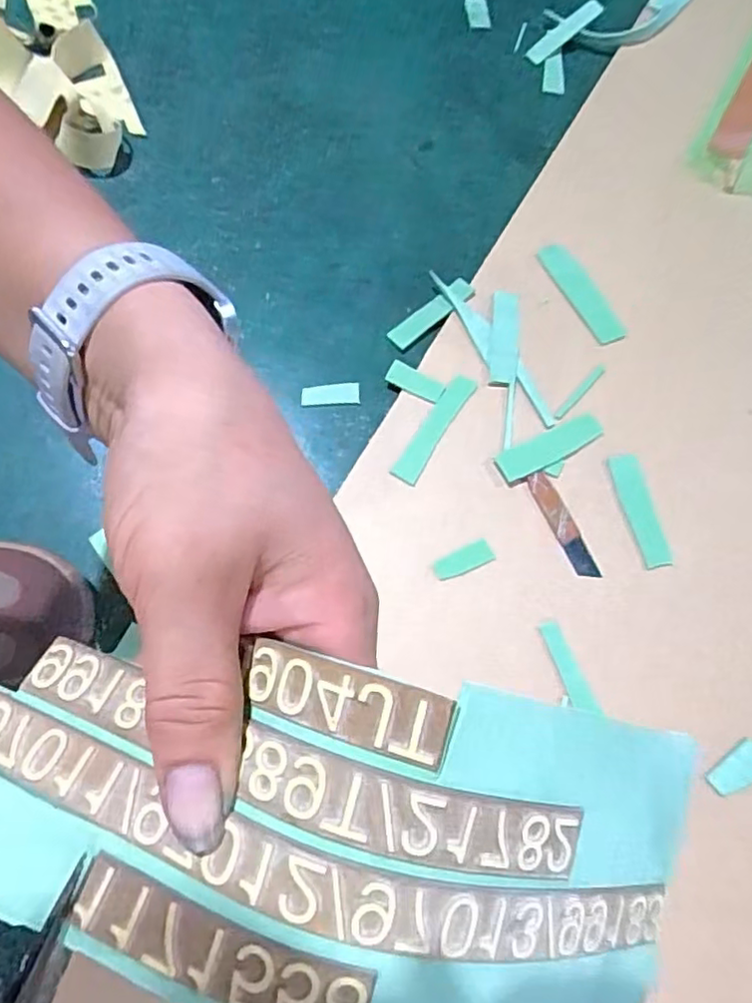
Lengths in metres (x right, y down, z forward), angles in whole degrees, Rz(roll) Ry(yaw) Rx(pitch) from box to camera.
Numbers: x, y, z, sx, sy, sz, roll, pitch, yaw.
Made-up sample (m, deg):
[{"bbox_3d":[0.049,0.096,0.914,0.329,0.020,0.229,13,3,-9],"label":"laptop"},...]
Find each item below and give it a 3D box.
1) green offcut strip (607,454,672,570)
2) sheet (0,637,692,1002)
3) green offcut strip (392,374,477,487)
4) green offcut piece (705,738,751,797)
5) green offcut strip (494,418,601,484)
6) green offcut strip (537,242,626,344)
[{"bbox_3d":[0.209,0.007,0.504,0.025,0.004,0.093,-11,72,-4],"label":"green offcut strip"},{"bbox_3d":[-0.027,0.079,0.153,0.219,0.052,0.077,8,71,1],"label":"sheet"},{"bbox_3d":[0.048,-0.061,0.523,0.022,0.005,0.104,30,74,9],"label":"green offcut strip"},{"bbox_3d":[0.255,0.189,0.446,0.045,0.005,0.027,-34,75,-11],"label":"green offcut piece"},{"bbox_3d":[0.142,-0.043,0.517,0.090,0.004,0.027,-24,73,-8],"label":"green offcut strip"},{"bbox_3d":[0.182,-0.186,0.565,0.026,0.006,0.106,-27,74,-9],"label":"green offcut strip"}]

